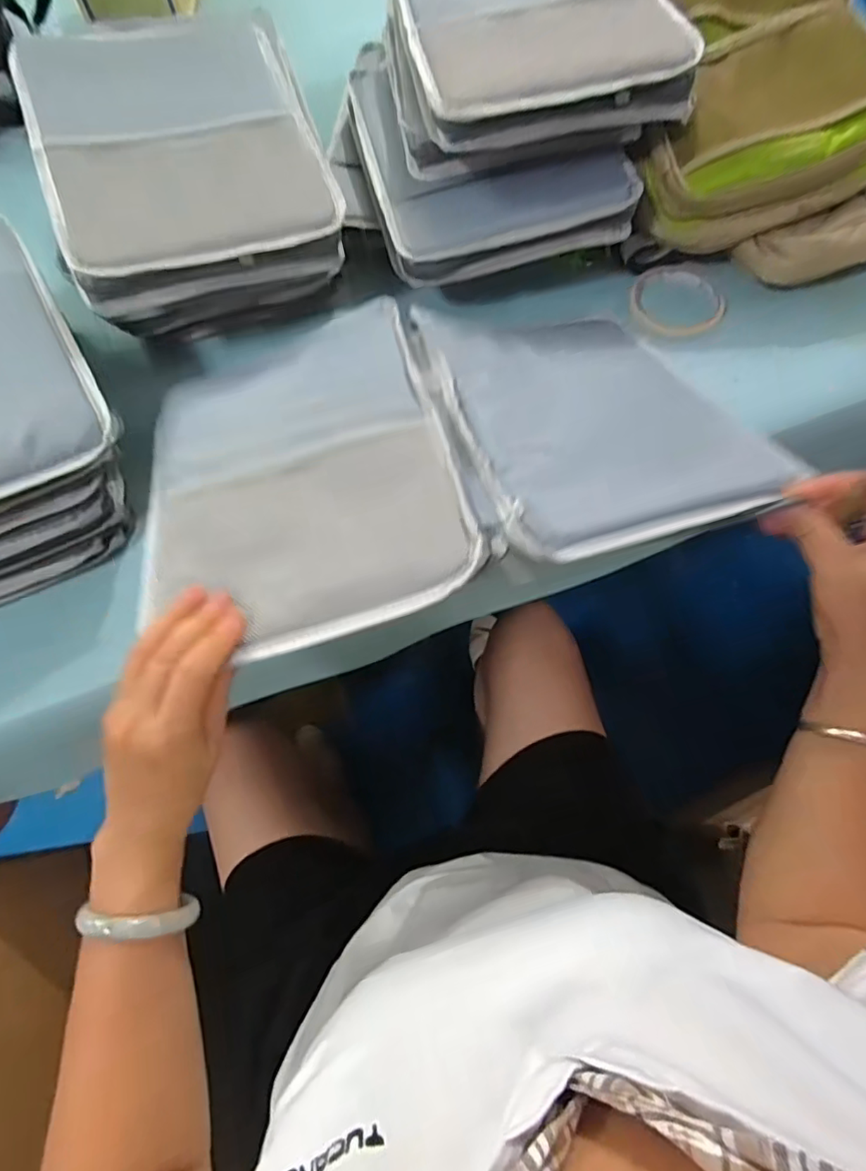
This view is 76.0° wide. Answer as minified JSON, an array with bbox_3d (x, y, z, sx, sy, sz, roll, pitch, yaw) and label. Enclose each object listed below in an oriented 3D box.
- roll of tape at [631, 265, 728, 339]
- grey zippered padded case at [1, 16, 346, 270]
[{"bbox_3d":[0.241,-0.286,0.556,0.096,0.009,0.096,0,69,1],"label":"roll of tape"},{"bbox_3d":[-0.215,-0.376,0.474,0.221,0.025,0.247,-19,78,-12],"label":"grey zippered padded case"}]

